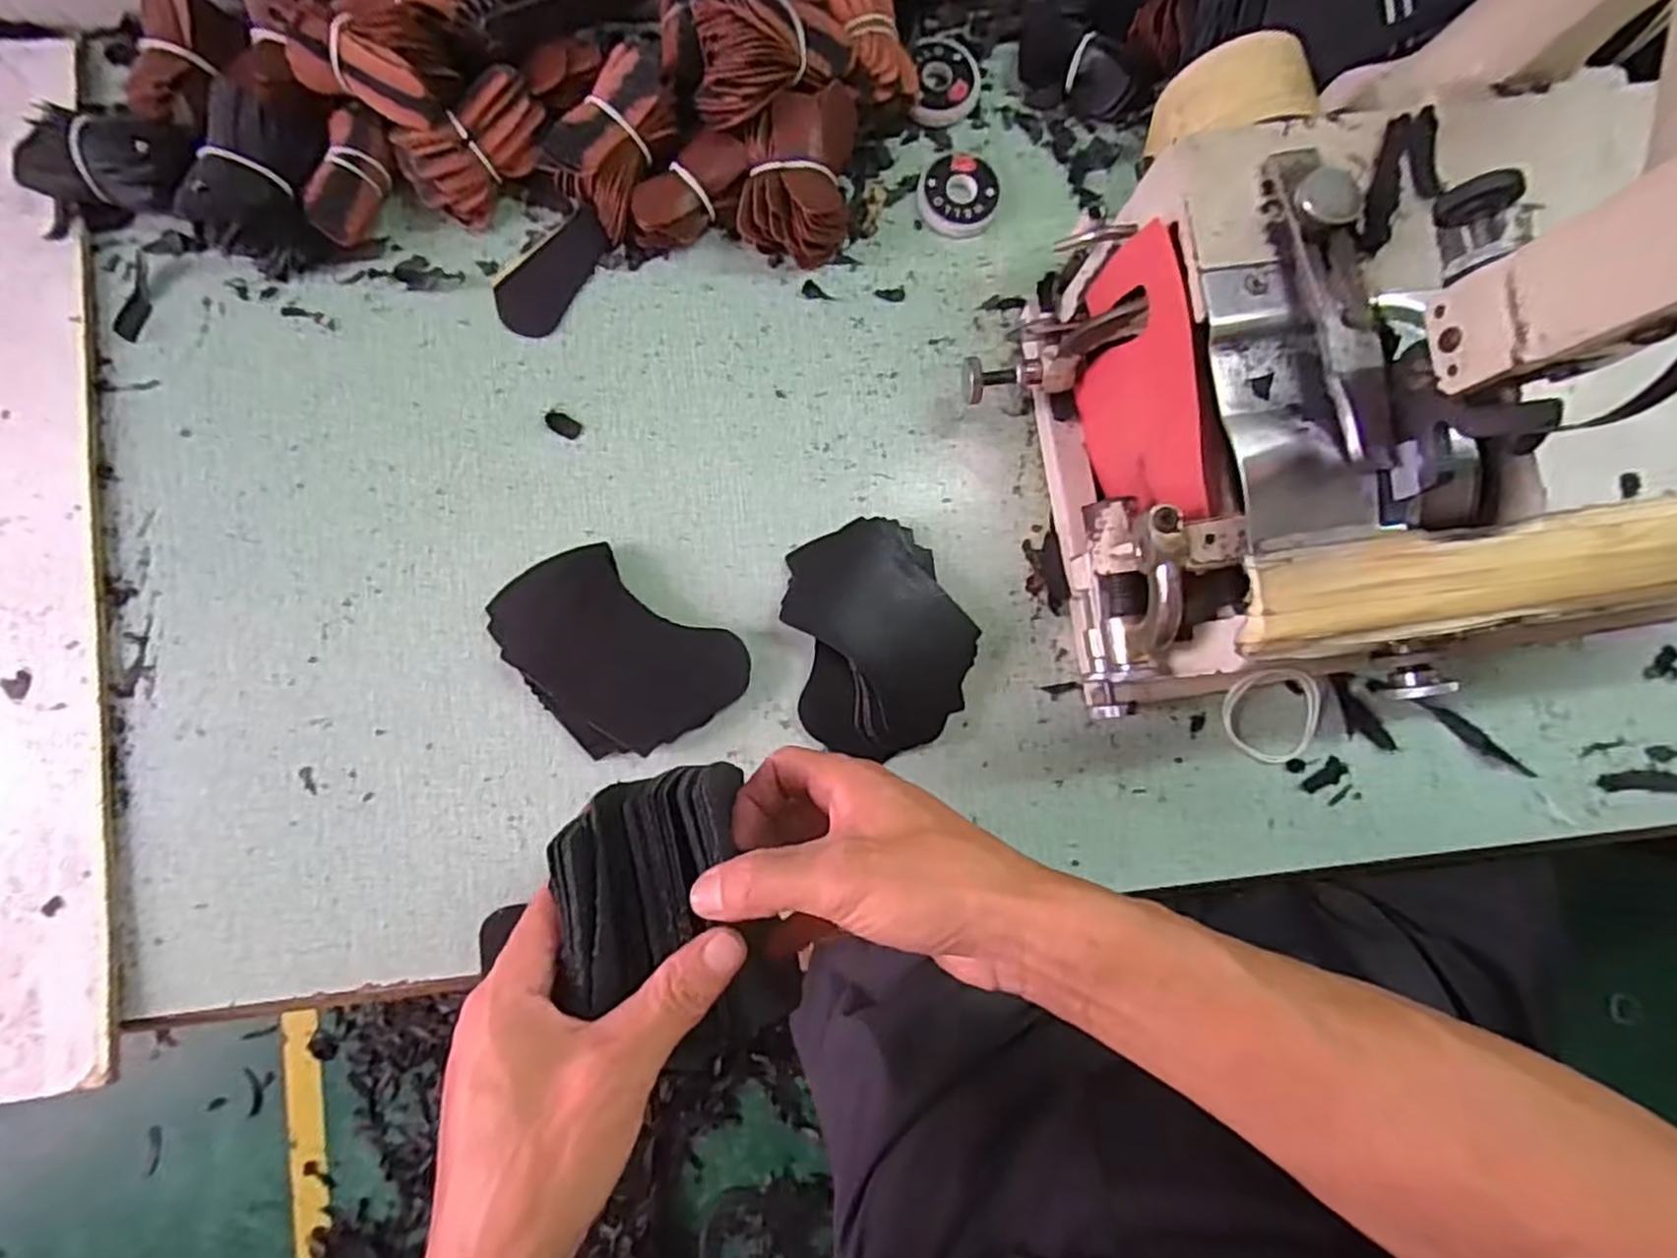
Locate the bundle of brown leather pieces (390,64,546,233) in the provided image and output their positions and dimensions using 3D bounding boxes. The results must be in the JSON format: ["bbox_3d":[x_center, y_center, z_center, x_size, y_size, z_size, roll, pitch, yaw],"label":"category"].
[{"bbox_3d":[-0.200,-0.265,0.412,0.078,0.042,0.044,-31,88,-6],"label":"bundle of brown leather pieces"}]

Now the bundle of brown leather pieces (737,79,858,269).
[{"bbox_3d":[-0.023,-0.256,0.421,0.058,0.045,0.084,6,85,-4],"label":"bundle of brown leather pieces"}]

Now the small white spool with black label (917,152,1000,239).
[{"bbox_3d":[0.072,-0.260,0.443,0.048,0.010,0.048,0,85,-5],"label":"small white spool with black label"}]

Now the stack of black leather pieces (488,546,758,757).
[{"bbox_3d":[-0.121,0.011,0.405,0.094,0.017,0.124,-44,90,-7],"label":"stack of black leather pieces"}]

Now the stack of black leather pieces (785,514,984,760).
[{"bbox_3d":[0.023,0.004,0.416,0.097,0.015,0.125,-11,86,-5],"label":"stack of black leather pieces"}]

